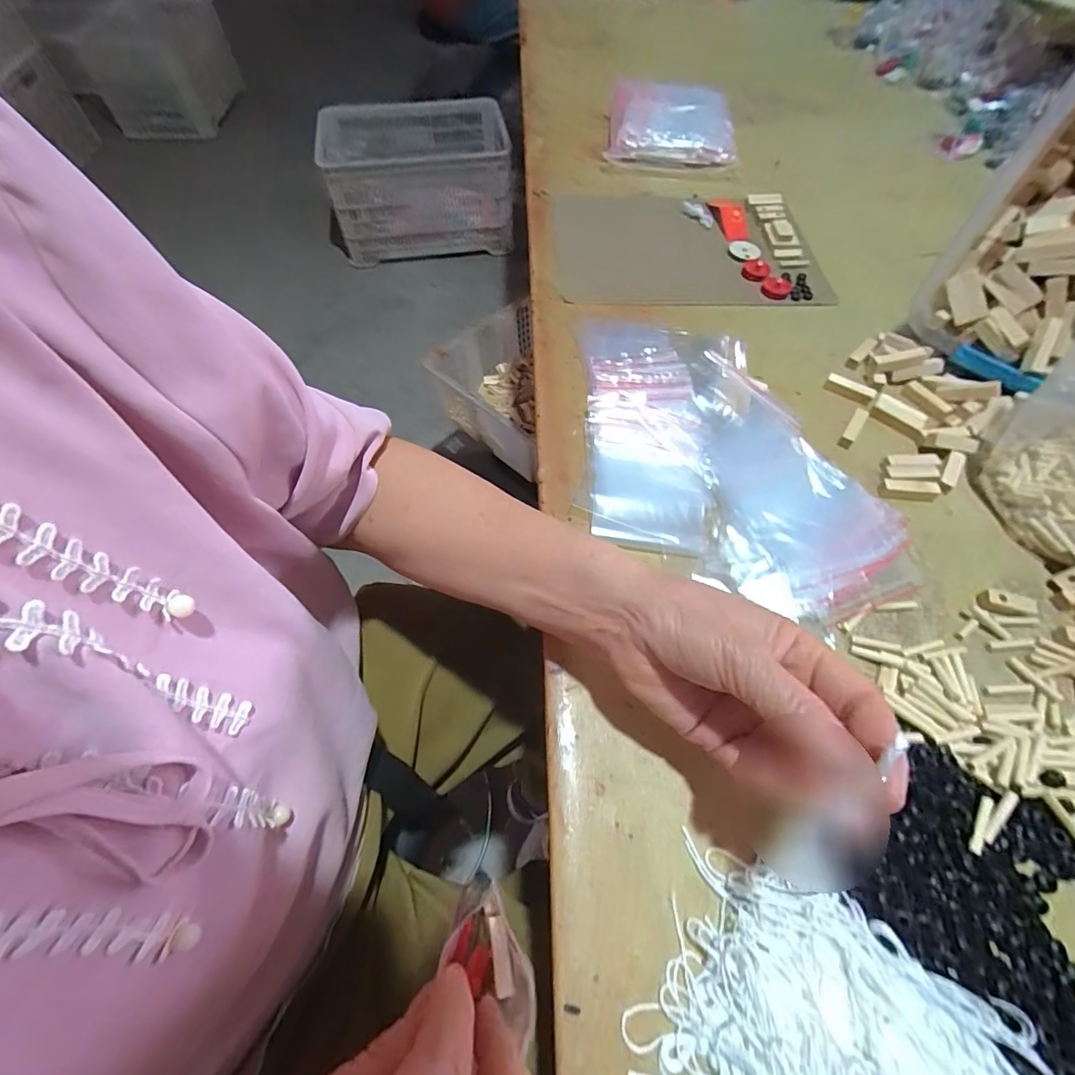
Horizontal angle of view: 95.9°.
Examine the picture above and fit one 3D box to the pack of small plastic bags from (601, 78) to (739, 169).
[{"bbox_3d":[0.191,-0.592,0.687,0.173,0.043,0.216,10,61,5],"label":"pack of small plastic bags"}]

